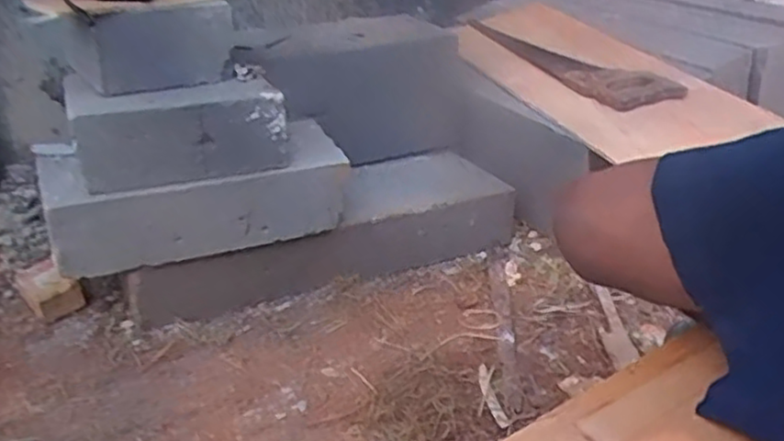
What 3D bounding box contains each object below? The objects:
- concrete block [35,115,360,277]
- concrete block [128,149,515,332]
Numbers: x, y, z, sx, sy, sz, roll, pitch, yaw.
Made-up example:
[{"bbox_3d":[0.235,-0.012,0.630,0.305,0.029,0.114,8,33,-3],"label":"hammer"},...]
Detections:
[{"bbox_3d":[-0.253,-0.038,0.943,0.383,0.110,0.163,-12,31,-21],"label":"concrete block"},{"bbox_3d":[-0.099,0.014,1.069,0.588,0.102,0.165,-14,32,-25],"label":"concrete block"}]

